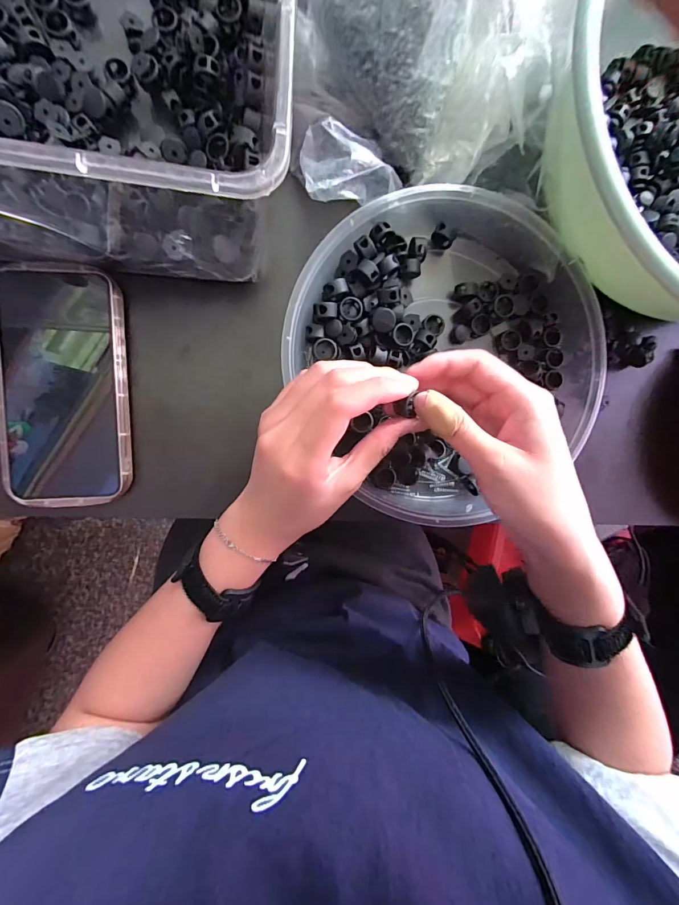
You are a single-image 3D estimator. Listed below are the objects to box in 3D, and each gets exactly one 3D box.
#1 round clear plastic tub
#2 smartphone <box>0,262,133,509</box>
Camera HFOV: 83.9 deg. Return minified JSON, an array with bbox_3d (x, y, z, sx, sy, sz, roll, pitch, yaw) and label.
[{"bbox_3d":[0.083,-0.079,0.288,0.223,0.054,0.220,0,93,-8],"label":"round clear plastic tub"},{"bbox_3d":[-0.187,-0.044,0.259,0.077,0.017,0.157,-2,94,-7],"label":"smartphone"}]

